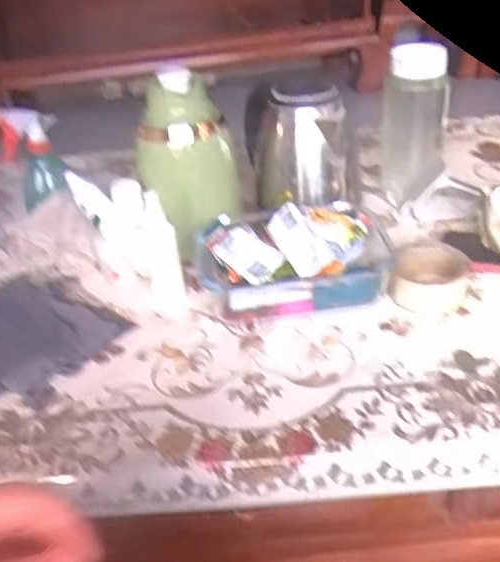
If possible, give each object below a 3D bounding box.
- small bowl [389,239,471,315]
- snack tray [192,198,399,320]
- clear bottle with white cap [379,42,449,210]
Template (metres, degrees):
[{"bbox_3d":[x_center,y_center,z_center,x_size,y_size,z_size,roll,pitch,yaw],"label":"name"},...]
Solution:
[{"bbox_3d":[0.206,-0.005,0.658,0.081,0.052,0.075,-3,34,2],"label":"small bowl"},{"bbox_3d":[0.057,-0.028,0.665,0.219,0.112,0.150,-10,34,-8],"label":"snack tray"},{"bbox_3d":[0.233,-0.219,0.821,0.087,0.203,0.065,3,34,12],"label":"clear bottle with white cap"}]

